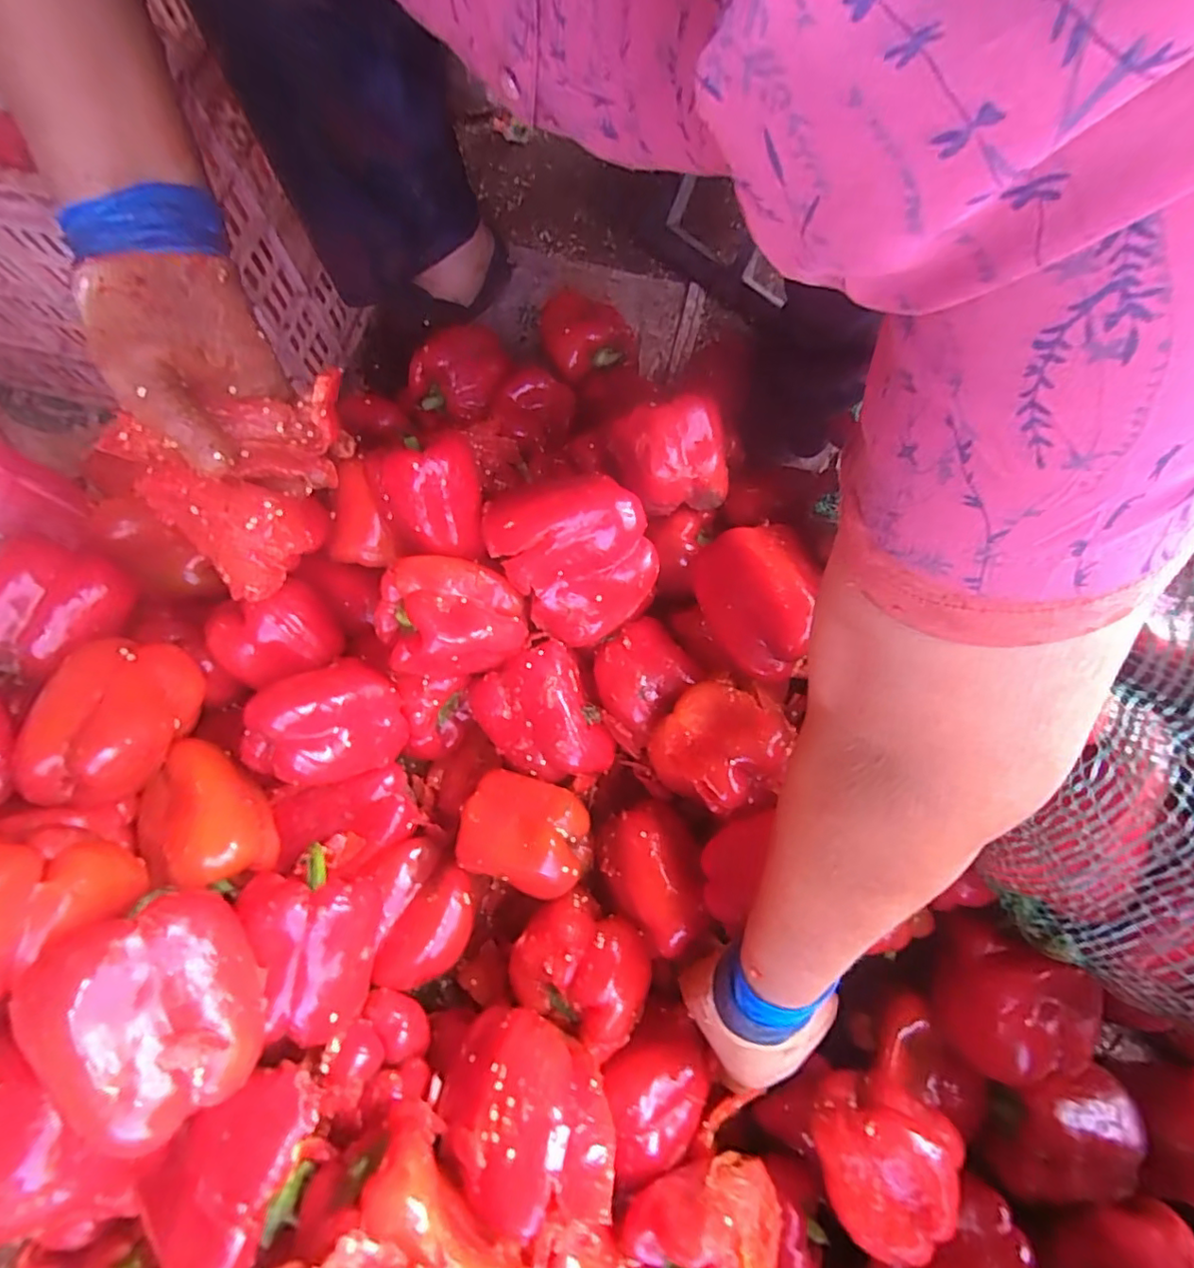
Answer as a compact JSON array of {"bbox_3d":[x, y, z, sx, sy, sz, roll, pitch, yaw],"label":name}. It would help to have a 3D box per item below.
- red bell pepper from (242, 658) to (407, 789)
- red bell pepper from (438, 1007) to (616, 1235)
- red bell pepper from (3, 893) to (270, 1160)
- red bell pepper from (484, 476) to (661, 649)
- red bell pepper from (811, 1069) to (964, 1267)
[{"bbox_3d":[-0.199,0.065,0.433,0.087,0.067,0.099,20,74,7],"label":"red bell pepper"},{"bbox_3d":[-0.046,0.291,0.353,0.096,0.058,0.096,0,73,1],"label":"red bell pepper"},{"bbox_3d":[-0.236,0.203,0.311,0.090,0.069,0.111,-31,75,-8],"label":"red bell pepper"},{"bbox_3d":[-0.020,-0.066,0.463,0.106,0.099,0.124,-37,76,-10],"label":"red bell pepper"},{"bbox_3d":[0.174,0.329,0.370,0.072,0.072,0.087,32,76,10],"label":"red bell pepper"}]

